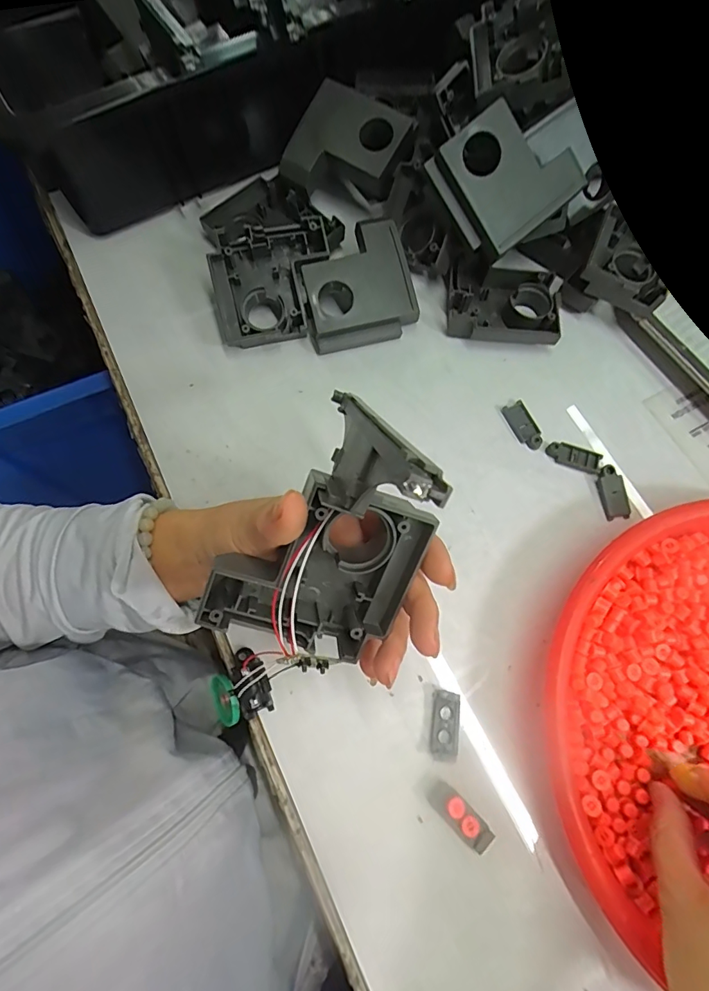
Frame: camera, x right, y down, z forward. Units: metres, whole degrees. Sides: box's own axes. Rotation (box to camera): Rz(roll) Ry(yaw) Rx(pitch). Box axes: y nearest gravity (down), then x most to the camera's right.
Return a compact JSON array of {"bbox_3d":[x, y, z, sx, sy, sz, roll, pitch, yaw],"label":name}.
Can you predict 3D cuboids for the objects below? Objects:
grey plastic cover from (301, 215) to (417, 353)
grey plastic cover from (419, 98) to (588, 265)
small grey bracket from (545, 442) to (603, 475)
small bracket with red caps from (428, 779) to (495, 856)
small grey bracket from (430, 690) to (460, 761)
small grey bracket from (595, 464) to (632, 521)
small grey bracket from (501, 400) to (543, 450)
[{"bbox_3d":[0.001,-0.146,0.324,0.074,0.021,0.077,-14,94,-2],"label":"grey plastic cover"},{"bbox_3d":[0.097,-0.203,0.295,0.074,0.013,0.074,-35,103,13],"label":"grey plastic cover"},{"bbox_3d":[0.146,-0.026,0.310,0.035,0.004,0.014,20,72,6],"label":"small grey bracket"},{"bbox_3d":[0.055,0.167,0.241,0.036,0.010,0.013,43,76,13],"label":"small bracket with red caps"},{"bbox_3d":[0.050,0.126,0.256,0.014,0.007,0.033,6,71,2],"label":"small grey bracket"},{"bbox_3d":[0.168,-0.002,0.301,0.017,0.006,0.034,-9,71,-3],"label":"small grey bracket"},{"bbox_3d":[0.116,-0.048,0.317,0.016,0.004,0.035,-23,73,-8],"label":"small grey bracket"}]

